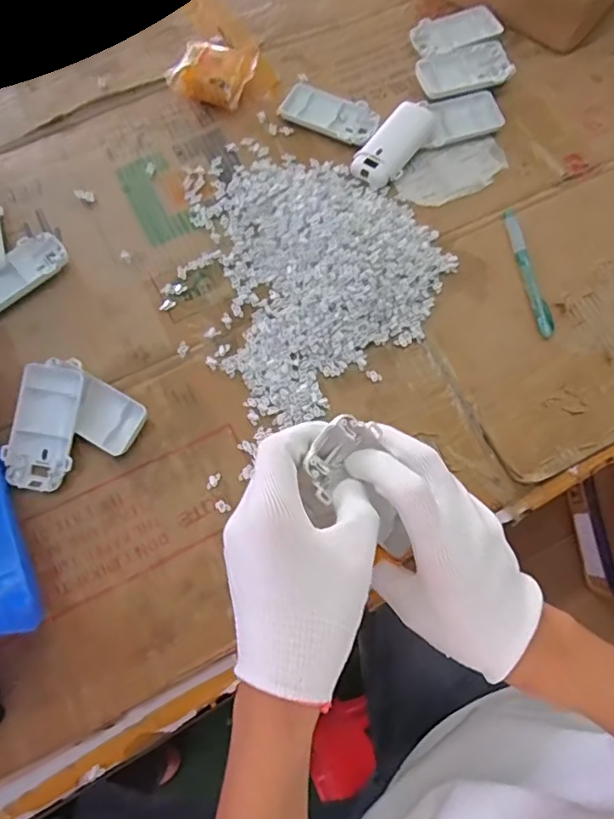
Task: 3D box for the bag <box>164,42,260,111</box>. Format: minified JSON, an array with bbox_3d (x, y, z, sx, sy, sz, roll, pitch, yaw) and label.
[{"bbox_3d":[-0.092,-0.346,0.551,0.076,0.037,0.084,19,73,7],"label":"bag"}]

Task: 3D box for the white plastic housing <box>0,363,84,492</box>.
[{"bbox_3d":[-0.206,0.014,0.424,0.047,0.015,0.097,10,86,4],"label":"white plastic housing"}]

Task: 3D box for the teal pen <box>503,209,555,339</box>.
[{"bbox_3d":[0.200,-0.127,0.489,0.014,0.007,0.129,-11,72,-3],"label":"teal pen"}]

